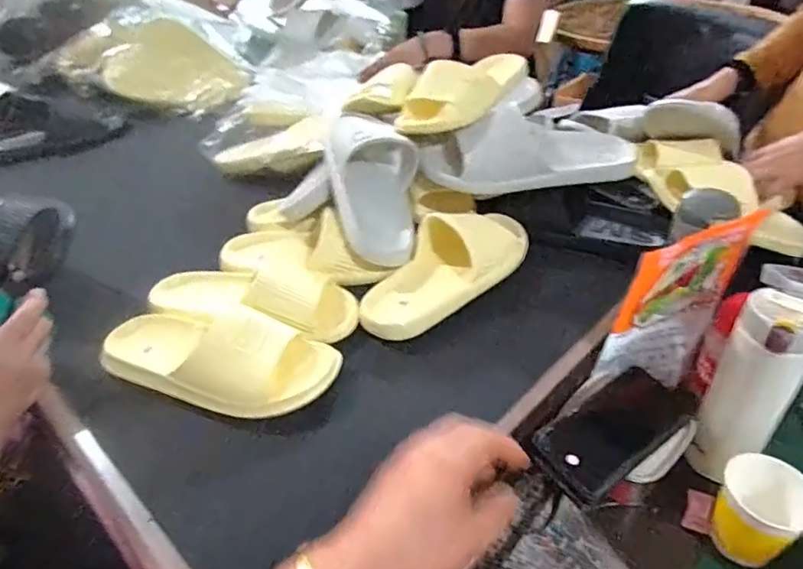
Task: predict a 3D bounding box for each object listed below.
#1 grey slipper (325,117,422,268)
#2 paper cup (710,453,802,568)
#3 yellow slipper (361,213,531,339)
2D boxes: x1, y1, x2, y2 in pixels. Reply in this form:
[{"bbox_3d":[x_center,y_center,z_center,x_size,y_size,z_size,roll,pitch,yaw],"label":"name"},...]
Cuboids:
[{"bbox_3d":[-0.041,-0.118,0.717,0.112,0.080,0.220,4,64,-16],"label":"grey slipper"},{"bbox_3d":[0.317,0.202,0.490,0.063,0.078,0.068,-1,37,1],"label":"paper cup"},{"bbox_3d":[0.056,-0.025,0.652,0.255,0.066,0.099,-30,46,-32],"label":"yellow slipper"}]

